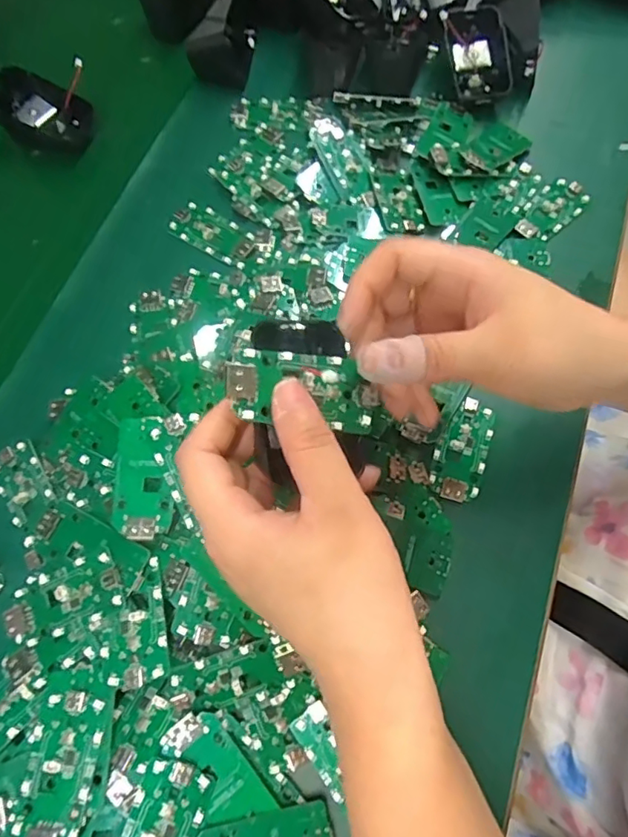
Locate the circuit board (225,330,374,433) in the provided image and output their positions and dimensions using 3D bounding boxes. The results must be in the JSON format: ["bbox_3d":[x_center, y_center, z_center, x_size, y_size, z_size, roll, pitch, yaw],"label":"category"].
[{"bbox_3d":[-0.005,-0.013,0.220,0.062,0.006,0.033,12,66,-21],"label":"circuit board"}]

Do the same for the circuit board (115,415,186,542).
[{"bbox_3d":[-0.085,0.028,0.277,0.032,0.004,0.063,-1,68,-2],"label":"circuit board"}]

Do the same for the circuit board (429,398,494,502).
[{"bbox_3d":[0.089,0.017,0.321,0.028,0.004,0.063,18,69,7],"label":"circuit board"}]

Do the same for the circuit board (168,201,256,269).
[{"bbox_3d":[-0.070,-0.129,0.378,0.066,0.004,0.030,33,72,12],"label":"circuit board"}]

